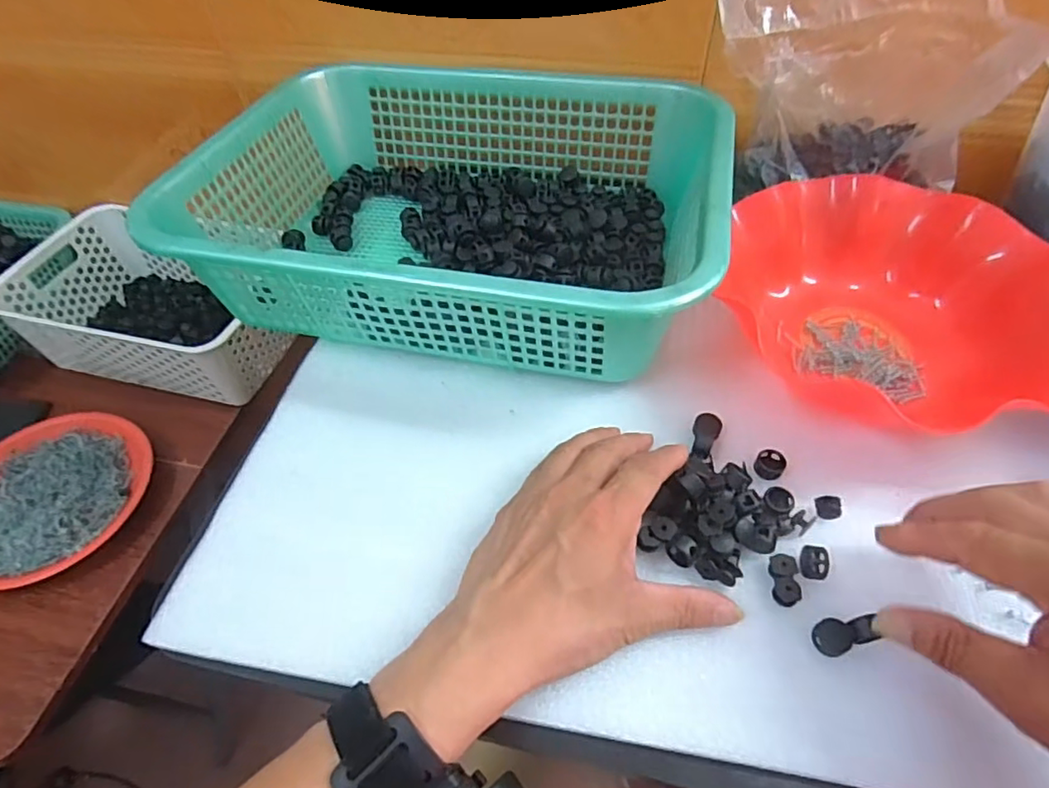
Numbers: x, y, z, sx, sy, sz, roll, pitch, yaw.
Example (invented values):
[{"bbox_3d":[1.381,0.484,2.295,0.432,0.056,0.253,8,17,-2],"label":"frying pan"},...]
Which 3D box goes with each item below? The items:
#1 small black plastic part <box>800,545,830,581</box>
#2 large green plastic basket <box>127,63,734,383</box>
[{"bbox_3d":[0.156,0.090,0.318,0.011,0.011,0.017,3,52,4],"label":"small black plastic part"},{"bbox_3d":[-0.049,-0.154,0.462,0.379,0.103,0.292,9,53,9],"label":"large green plastic basket"}]

